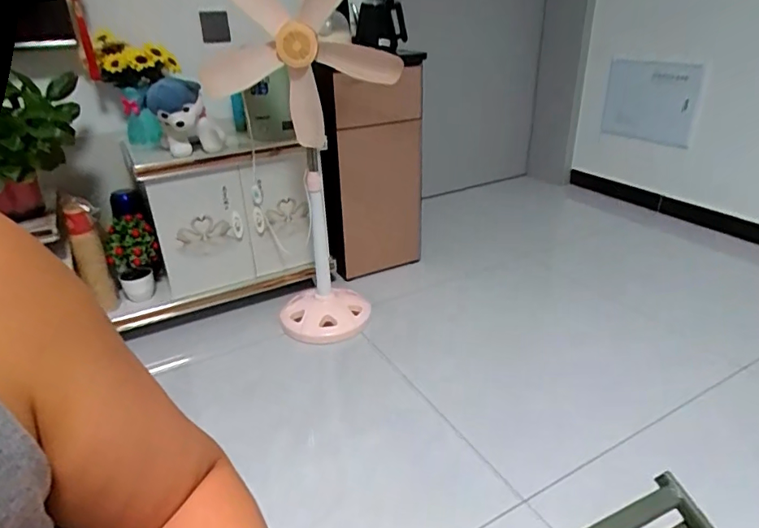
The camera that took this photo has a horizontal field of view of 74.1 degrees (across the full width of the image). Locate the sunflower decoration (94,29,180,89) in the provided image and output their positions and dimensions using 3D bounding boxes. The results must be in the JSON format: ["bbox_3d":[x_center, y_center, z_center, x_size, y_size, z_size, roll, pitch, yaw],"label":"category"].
[{"bbox_3d":[-0.647,-0.548,1.351,0.193,0.133,0.105,-16,31,-24],"label":"sunflower decoration"}]

